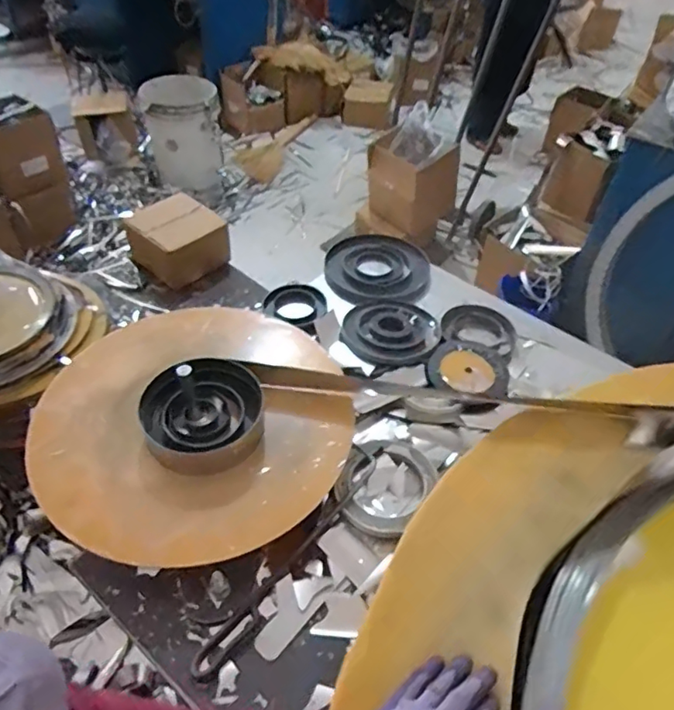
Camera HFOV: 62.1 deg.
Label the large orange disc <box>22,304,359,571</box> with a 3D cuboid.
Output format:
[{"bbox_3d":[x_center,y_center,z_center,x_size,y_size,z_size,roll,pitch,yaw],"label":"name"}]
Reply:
[{"bbox_3d":[-0.172,0.062,0.707,0.388,0.066,0.379,2,47,-2],"label":"large orange disc"}]

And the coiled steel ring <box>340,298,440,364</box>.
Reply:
[{"bbox_3d":[0.090,-0.041,0.901,0.141,0.024,0.154,2,47,-2],"label":"coiled steel ring"}]

